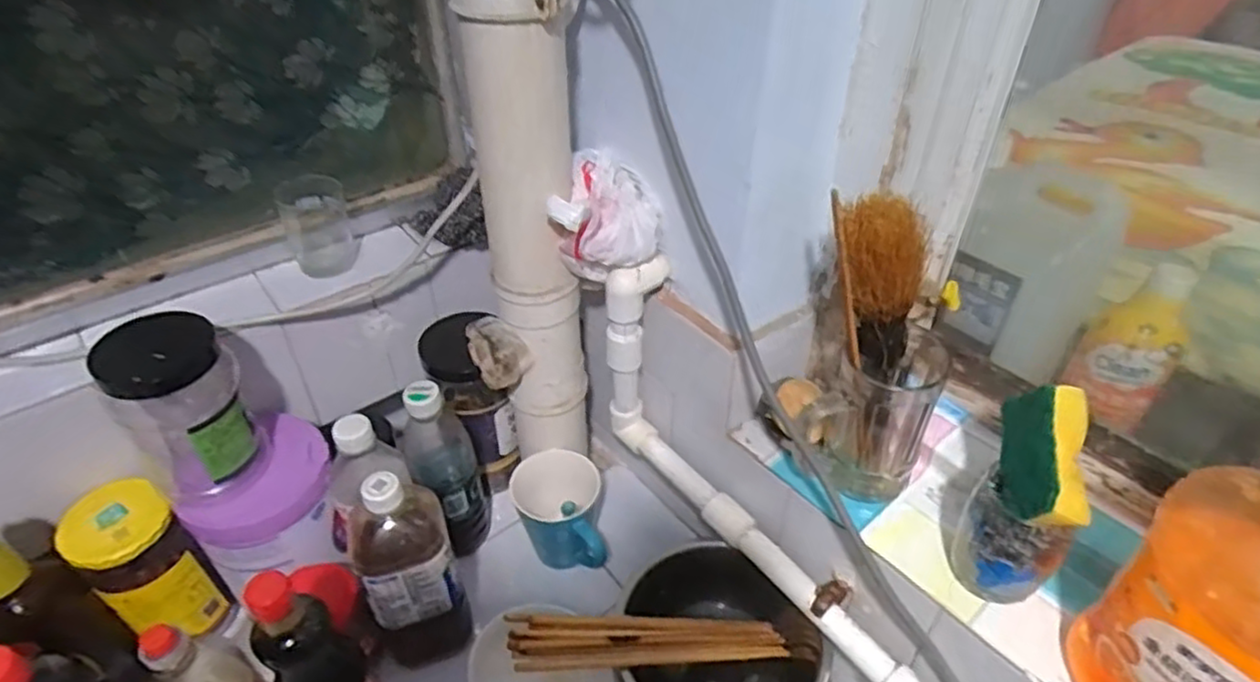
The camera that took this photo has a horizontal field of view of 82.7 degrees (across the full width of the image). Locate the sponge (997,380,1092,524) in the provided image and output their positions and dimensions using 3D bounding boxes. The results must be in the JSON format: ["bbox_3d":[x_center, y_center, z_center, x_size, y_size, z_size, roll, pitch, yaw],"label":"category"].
[{"bbox_3d":[0.272,0.078,0.472,0.030,0.055,0.088,10,71,-3],"label":"sponge"}]

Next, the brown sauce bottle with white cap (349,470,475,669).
[{"bbox_3d":[-0.198,0.194,0.641,0.083,0.209,0.084,-17,42,-19],"label":"brown sauce bottle with white cap"}]

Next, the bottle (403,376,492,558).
[{"bbox_3d":[-0.185,0.125,0.719,0.071,0.224,0.066,-12,41,-14],"label":"bottle"}]

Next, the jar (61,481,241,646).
[{"bbox_3d":[-0.426,0.206,0.636,0.072,0.160,0.076,25,46,28],"label":"jar"}]

